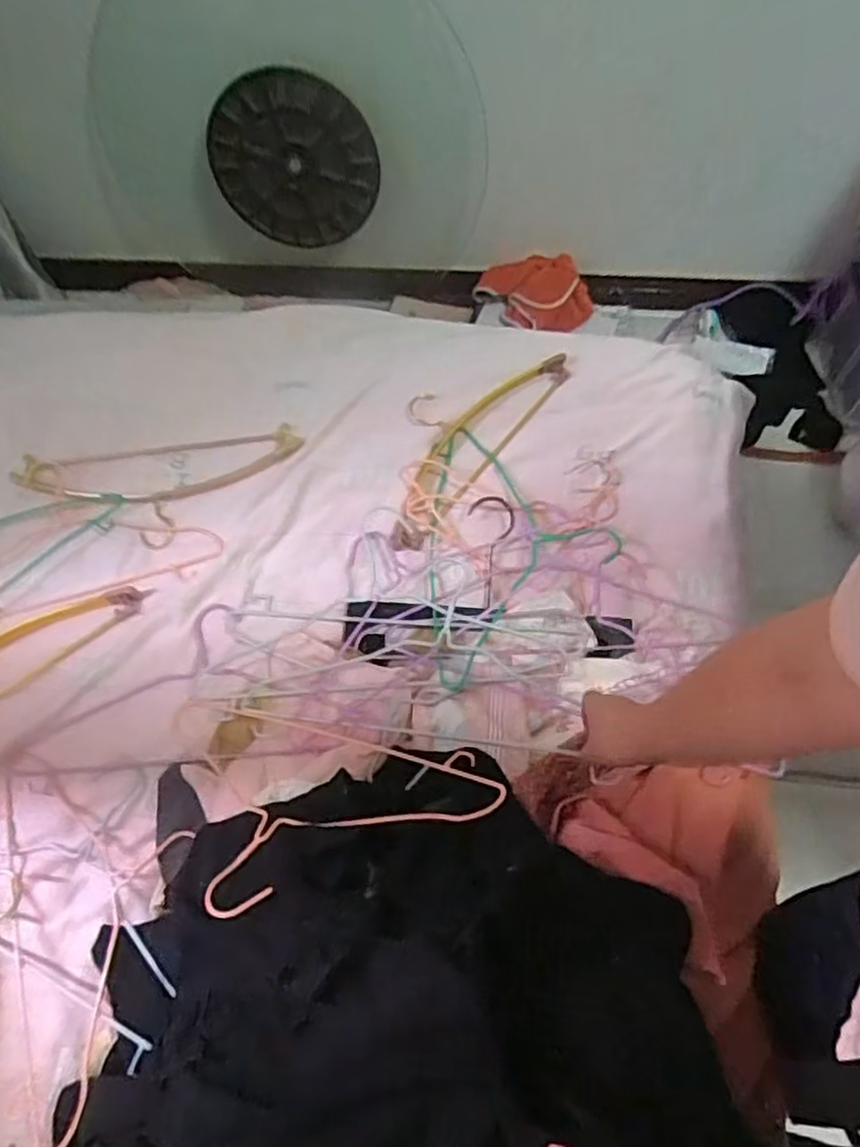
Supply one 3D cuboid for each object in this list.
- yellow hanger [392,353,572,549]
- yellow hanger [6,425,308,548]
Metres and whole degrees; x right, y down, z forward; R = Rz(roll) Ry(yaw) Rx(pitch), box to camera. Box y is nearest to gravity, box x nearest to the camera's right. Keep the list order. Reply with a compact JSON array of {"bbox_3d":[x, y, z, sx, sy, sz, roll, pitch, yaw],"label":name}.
[{"bbox_3d":[0.038,-0.201,0.958,0.138,0.028,0.358,36,70,17],"label":"yellow hanger"},{"bbox_3d":[-0.360,-0.110,0.931,0.366,0.025,0.134,-9,64,-2],"label":"yellow hanger"}]

